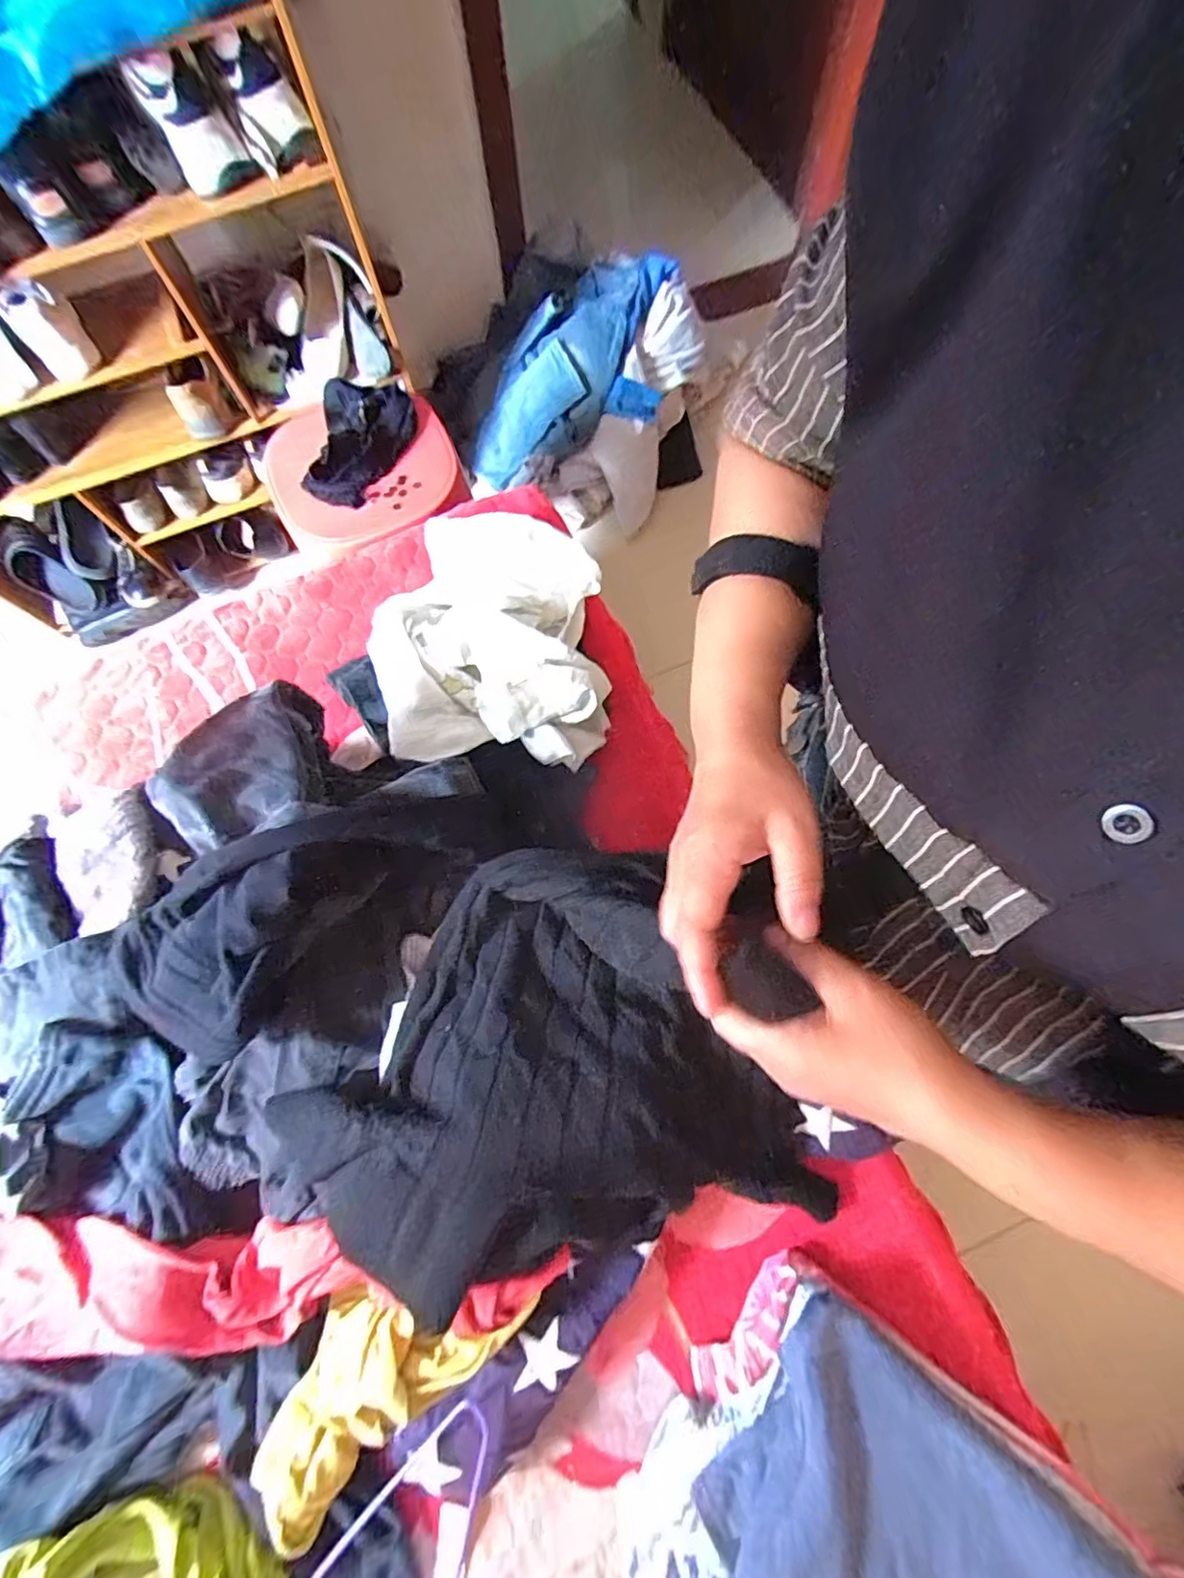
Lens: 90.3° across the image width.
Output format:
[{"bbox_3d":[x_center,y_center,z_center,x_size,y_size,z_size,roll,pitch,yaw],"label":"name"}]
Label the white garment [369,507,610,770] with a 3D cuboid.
[{"bbox_3d":[-0.130,-0.210,0.768,0.278,0.112,0.380,-2,73,1],"label":"white garment"}]

